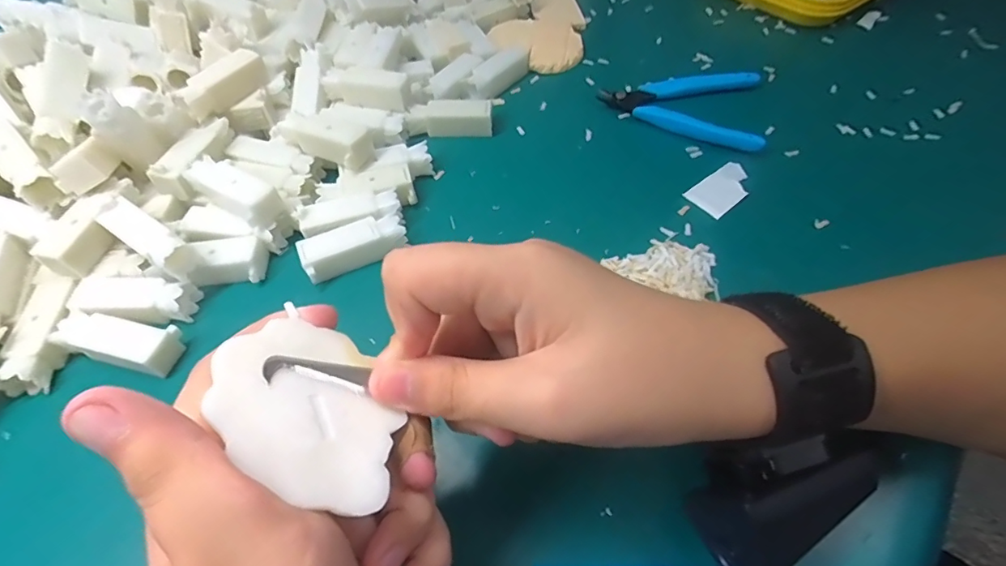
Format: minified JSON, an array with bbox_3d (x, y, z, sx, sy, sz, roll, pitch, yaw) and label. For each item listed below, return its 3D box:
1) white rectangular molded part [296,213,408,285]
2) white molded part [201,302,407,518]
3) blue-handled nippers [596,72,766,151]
[{"bbox_3d":[-0.089,-0.021,0.301,0.060,0.018,0.026,-22,56,-12],"label":"white rectangular molded part"},{"bbox_3d":[-0.057,0.037,0.155,0.059,0.004,0.058,32,30,-7],"label":"white molded part"},{"bbox_3d":[0.129,-0.130,0.371,0.113,0.017,0.082,8,55,9],"label":"blue-handled nippers"}]

